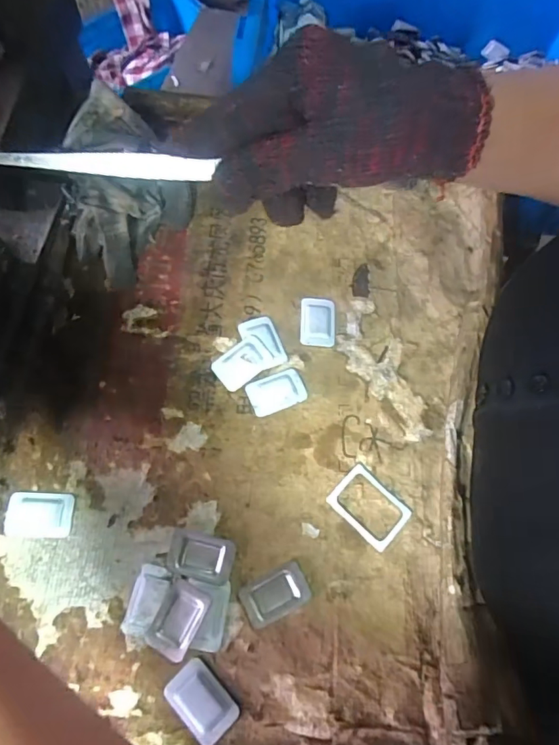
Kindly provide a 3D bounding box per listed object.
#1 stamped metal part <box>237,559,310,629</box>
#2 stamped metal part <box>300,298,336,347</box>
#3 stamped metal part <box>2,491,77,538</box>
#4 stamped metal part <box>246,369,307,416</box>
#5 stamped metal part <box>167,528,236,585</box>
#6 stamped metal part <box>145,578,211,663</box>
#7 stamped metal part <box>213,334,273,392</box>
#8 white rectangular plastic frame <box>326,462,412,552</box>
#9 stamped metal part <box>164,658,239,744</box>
[{"bbox_3d":[-0.002,0.137,0.299,0.042,0.004,0.025,-25,72,-12],"label":"stamped metal part"},{"bbox_3d":[0.029,-0.039,0.371,0.026,0.004,0.039,5,69,-1],"label":"stamped metal part"},{"bbox_3d":[-0.152,0.090,0.309,0.039,0.004,0.027,2,69,-2],"label":"stamped metal part"},{"bbox_3d":[-0.002,0.013,0.346,0.040,0.004,0.026,-21,72,-10],"label":"stamped metal part"},{"bbox_3d":[-0.049,0.114,0.303,0.041,0.006,0.027,13,69,2],"label":"stamped metal part"},{"bbox_3d":[-0.060,0.146,0.288,0.027,0.010,0.039,26,70,7],"label":"stamped metal part"},{"bbox_3d":[-0.026,-0.007,0.350,0.041,0.007,0.027,-40,76,-16],"label":"stamped metal part"},{"bbox_3d":[0.060,0.089,0.323,0.049,0.004,0.036,43,73,12],"label":"white rectangular plastic frame"},{"bbox_3d":[-0.045,0.187,0.276,0.026,0.005,0.040,-42,77,-16],"label":"stamped metal part"}]

